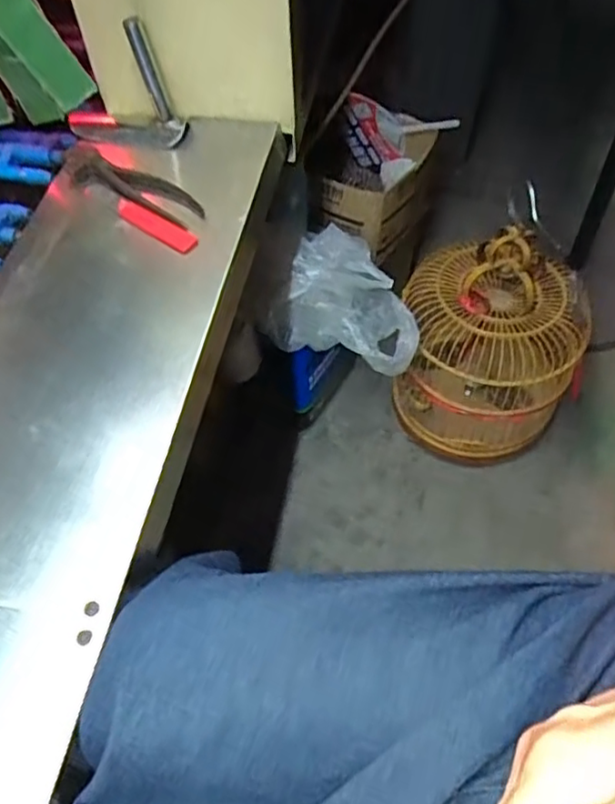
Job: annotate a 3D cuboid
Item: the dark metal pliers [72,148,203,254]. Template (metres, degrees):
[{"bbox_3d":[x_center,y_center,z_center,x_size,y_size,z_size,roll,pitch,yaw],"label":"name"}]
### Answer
[{"bbox_3d":[-0.183,-0.224,0.667,0.193,0.017,0.061,35,65,20],"label":"dark metal pliers"}]

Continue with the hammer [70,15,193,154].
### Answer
[{"bbox_3d":[-0.209,-0.352,0.694,0.137,0.135,0.029,12,59,8],"label":"hammer"}]

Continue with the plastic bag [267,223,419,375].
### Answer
[{"bbox_3d":[0.071,-0.161,0.993,0.225,0.133,0.154,15,59,9],"label":"plastic bag"}]

